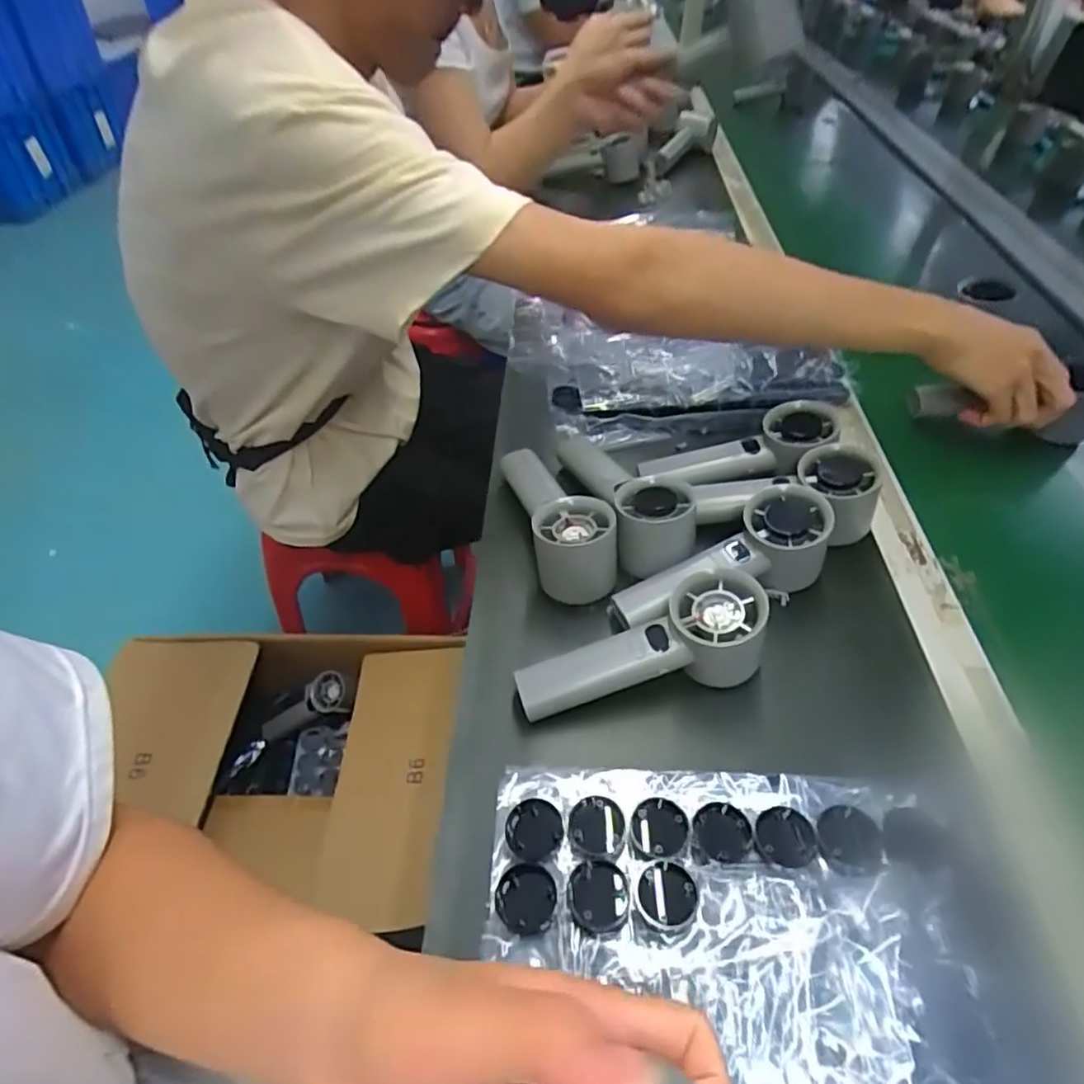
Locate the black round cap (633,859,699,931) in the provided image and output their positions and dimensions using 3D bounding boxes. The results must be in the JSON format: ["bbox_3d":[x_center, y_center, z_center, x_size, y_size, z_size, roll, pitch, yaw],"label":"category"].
[{"bbox_3d":[0.059,0.169,0.308,0.029,0.007,0.029,1,47,-1],"label":"black round cap"}]

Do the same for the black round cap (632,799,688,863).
[{"bbox_3d":[0.061,0.150,0.333,0.027,0.012,0.031,15,48,12],"label":"black round cap"}]

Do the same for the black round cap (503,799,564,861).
[{"bbox_3d":[-0.004,0.152,0.337,0.030,0.010,0.029,1,47,-1],"label":"black round cap"}]

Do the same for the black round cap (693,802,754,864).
[{"bbox_3d":[0.093,0.150,0.330,0.028,0.014,0.026,1,47,-1],"label":"black round cap"}]

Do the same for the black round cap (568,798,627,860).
[{"bbox_3d":[0.029,0.148,0.334,0.028,0.009,0.031,0,47,-2],"label":"black round cap"}]

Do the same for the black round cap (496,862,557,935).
[{"bbox_3d":[-0.008,0.177,0.318,0.029,0.006,0.030,1,47,-1],"label":"black round cap"}]

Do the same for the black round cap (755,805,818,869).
[{"bbox_3d":[0.123,0.151,0.328,0.028,0.014,0.027,1,47,-1],"label":"black round cap"}]

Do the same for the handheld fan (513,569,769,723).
[{"bbox_3d":[0.062,0.071,0.404,0.159,0.046,0.051,-19,48,0],"label":"handheld fan"}]

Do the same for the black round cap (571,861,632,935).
[{"bbox_3d":[0.028,0.172,0.312,0.028,0.006,0.030,1,47,-1],"label":"black round cap"}]

